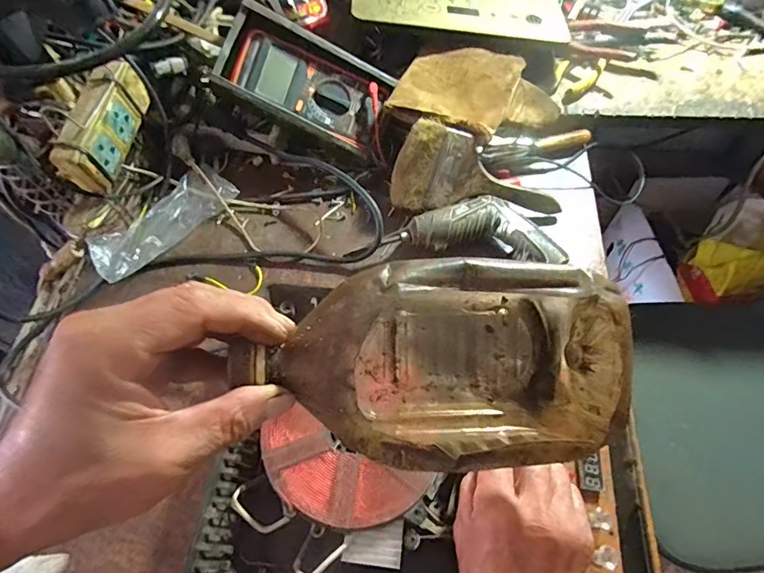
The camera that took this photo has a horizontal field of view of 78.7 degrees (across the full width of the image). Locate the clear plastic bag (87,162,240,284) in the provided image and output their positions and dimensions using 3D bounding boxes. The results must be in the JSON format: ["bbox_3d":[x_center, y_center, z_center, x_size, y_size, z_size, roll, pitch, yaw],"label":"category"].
[{"bbox_3d":[-0.254,-0.077,0.543,0.053,0.027,0.173,41,70,19],"label":"clear plastic bag"}]

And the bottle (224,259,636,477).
[{"bbox_3d":[0.027,0.042,0.258,0.199,0.079,0.104,-7,88,-7],"label":"bottle"}]

